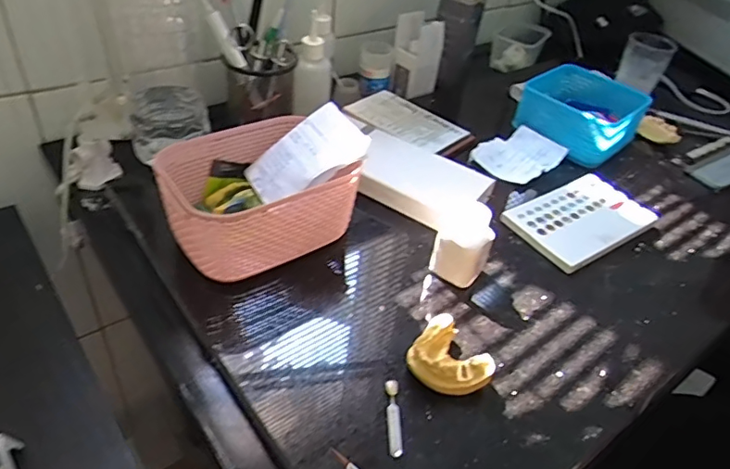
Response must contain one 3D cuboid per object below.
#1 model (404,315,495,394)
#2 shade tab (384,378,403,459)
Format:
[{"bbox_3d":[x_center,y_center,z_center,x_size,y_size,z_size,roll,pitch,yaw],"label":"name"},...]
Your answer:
[{"bbox_3d":[0.060,0.095,0.418,0.051,0.028,0.060,-14,46,-24],"label":"model"},{"bbox_3d":[0.020,0.129,0.388,0.010,0.006,0.055,5,41,-4],"label":"shade tab"}]

